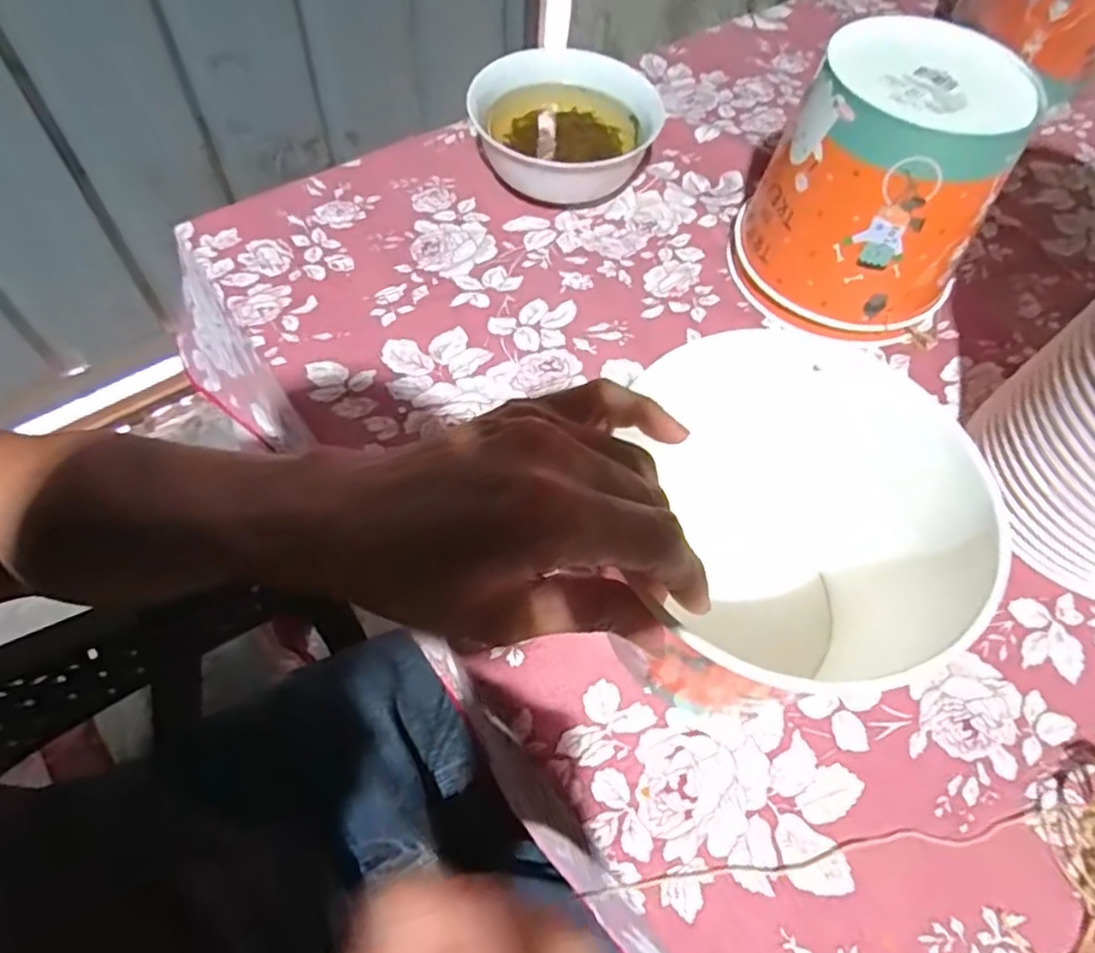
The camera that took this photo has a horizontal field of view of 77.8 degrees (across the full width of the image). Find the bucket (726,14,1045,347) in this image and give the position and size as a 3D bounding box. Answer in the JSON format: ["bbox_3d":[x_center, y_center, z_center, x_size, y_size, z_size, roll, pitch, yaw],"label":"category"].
[{"bbox_3d":[0.228,-0.195,0.469,0.141,0.151,0.145,2,60,-3],"label":"bucket"}]

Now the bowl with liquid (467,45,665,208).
[{"bbox_3d":[0.013,-0.272,0.550,0.127,0.064,0.138,2,60,-3],"label":"bowl with liquid"}]

